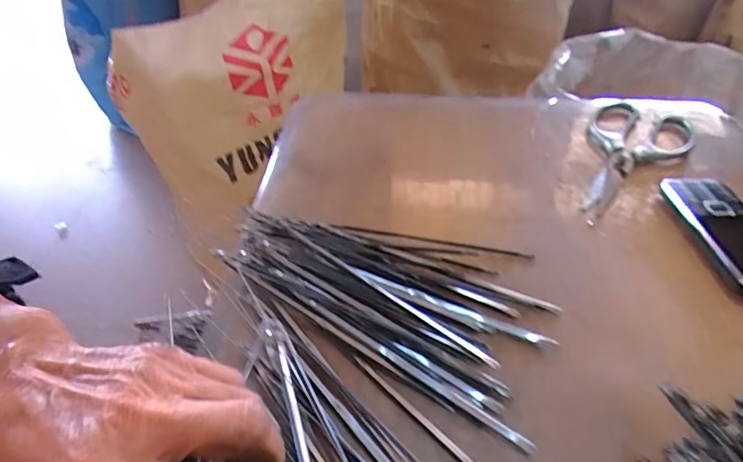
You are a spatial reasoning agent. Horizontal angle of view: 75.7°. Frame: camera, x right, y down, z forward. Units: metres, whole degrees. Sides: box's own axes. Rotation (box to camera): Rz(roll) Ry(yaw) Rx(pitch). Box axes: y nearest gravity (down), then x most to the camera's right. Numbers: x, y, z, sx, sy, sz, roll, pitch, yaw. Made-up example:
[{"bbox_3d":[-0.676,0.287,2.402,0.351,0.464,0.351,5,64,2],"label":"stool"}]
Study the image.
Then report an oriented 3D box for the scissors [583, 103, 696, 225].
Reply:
[{"bbox_3d":[0.239,-0.074,0.453,0.092,0.015,0.213,29,49,27],"label":"scissors"}]

